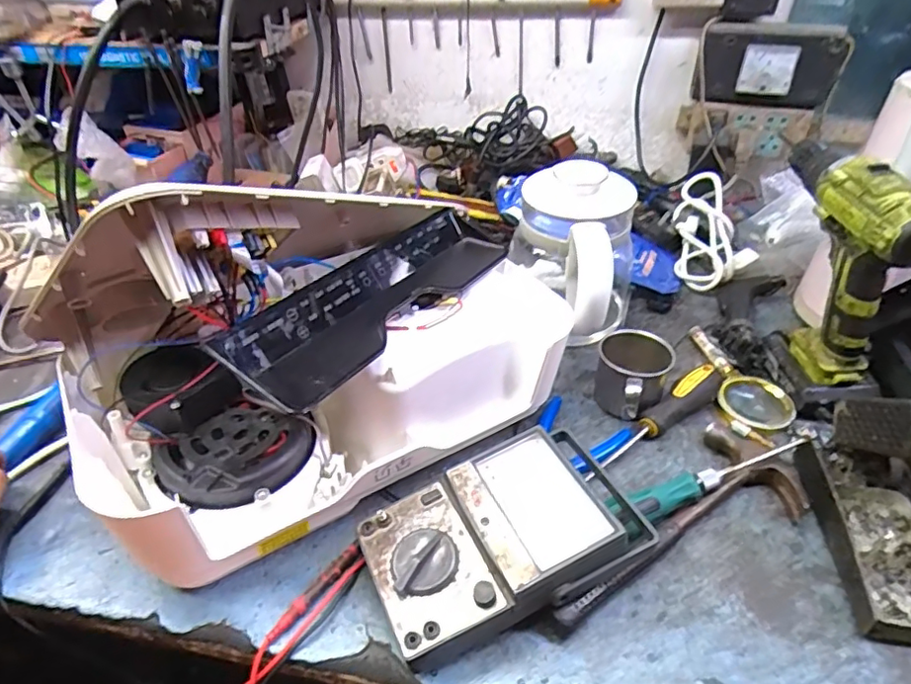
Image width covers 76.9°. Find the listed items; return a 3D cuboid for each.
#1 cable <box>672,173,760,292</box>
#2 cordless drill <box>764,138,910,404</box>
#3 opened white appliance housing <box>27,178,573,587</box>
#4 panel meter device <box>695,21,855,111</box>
[{"bbox_3d":[0.338,-0.144,0.775,0.083,0.062,0.177,-1,61,1],"label":"cable"},{"bbox_3d":[0.359,-0.067,0.552,0.060,0.211,0.185,0,37,2],"label":"cordless drill"},{"bbox_3d":[-0.104,-0.013,0.480,0.384,0.242,0.219,-24,42,-27],"label":"opened white appliance housing"},{"bbox_3d":[0.423,-0.374,0.778,0.180,0.093,0.054,14,40,20],"label":"panel meter device"}]

